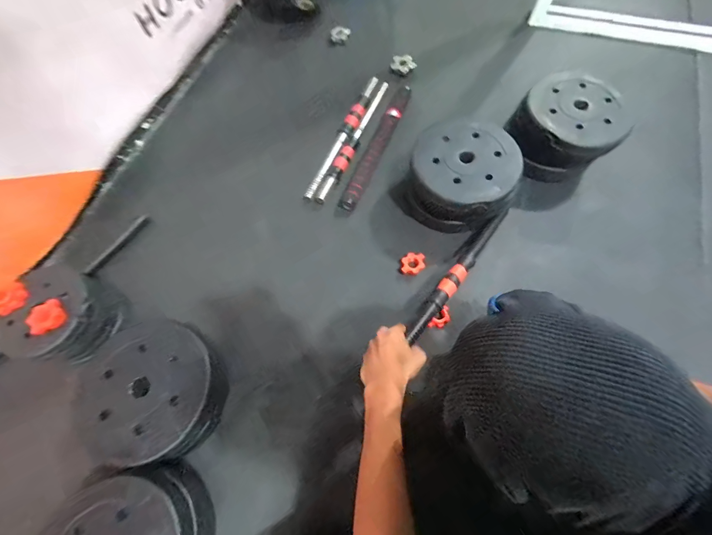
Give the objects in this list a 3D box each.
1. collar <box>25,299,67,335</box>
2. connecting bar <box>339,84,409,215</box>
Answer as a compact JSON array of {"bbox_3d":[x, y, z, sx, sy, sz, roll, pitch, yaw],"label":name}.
[{"bbox_3d":[-0.516,0.084,0.554,0.047,0.035,0.059,12,68,7],"label":"collar"},{"bbox_3d":[0.052,-0.306,0.823,0.045,0.034,0.384,22,70,11],"label":"connecting bar"}]

